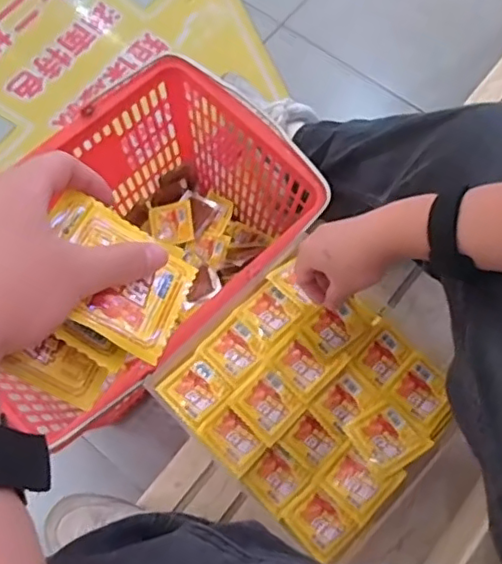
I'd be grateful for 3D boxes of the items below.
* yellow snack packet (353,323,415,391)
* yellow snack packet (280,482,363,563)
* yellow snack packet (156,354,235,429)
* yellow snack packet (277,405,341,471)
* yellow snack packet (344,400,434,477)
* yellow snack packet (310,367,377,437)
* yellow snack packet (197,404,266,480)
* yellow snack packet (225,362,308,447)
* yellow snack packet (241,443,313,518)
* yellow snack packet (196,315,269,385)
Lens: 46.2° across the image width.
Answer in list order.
[{"bbox_3d":[0.147,0.082,0.652,0.042,0.013,0.061,39,76,13],"label":"yellow snack packet"},{"bbox_3d":[0.072,0.249,0.606,0.056,0.011,0.063,-41,60,-15],"label":"yellow snack packet"},{"bbox_3d":[-0.061,0.117,0.644,0.063,0.015,0.060,40,76,14],"label":"yellow snack packet"},{"bbox_3d":[0.065,0.171,0.633,0.050,0.016,0.051,43,77,14],"label":"yellow snack packet"},{"bbox_3d":[0.144,0.164,0.620,0.064,0.009,0.066,-33,53,-9],"label":"yellow snack packet"},{"bbox_3d":[0.102,0.130,0.645,0.046,0.015,0.058,43,77,14],"label":"yellow snack packet"},{"bbox_3d":[-0.020,0.167,0.622,0.062,0.013,0.045,43,77,14],"label":"yellow snack packet"},{"bbox_3d":[0.017,0.132,0.635,0.067,0.013,0.062,41,76,14],"label":"yellow snack packet"},{"bbox_3d":[0.027,0.208,0.621,0.054,0.026,0.055,39,76,13],"label":"yellow snack packet"},{"bbox_3d":[-0.019,0.075,0.660,0.060,0.007,0.061,-42,75,-13],"label":"yellow snack packet"}]

